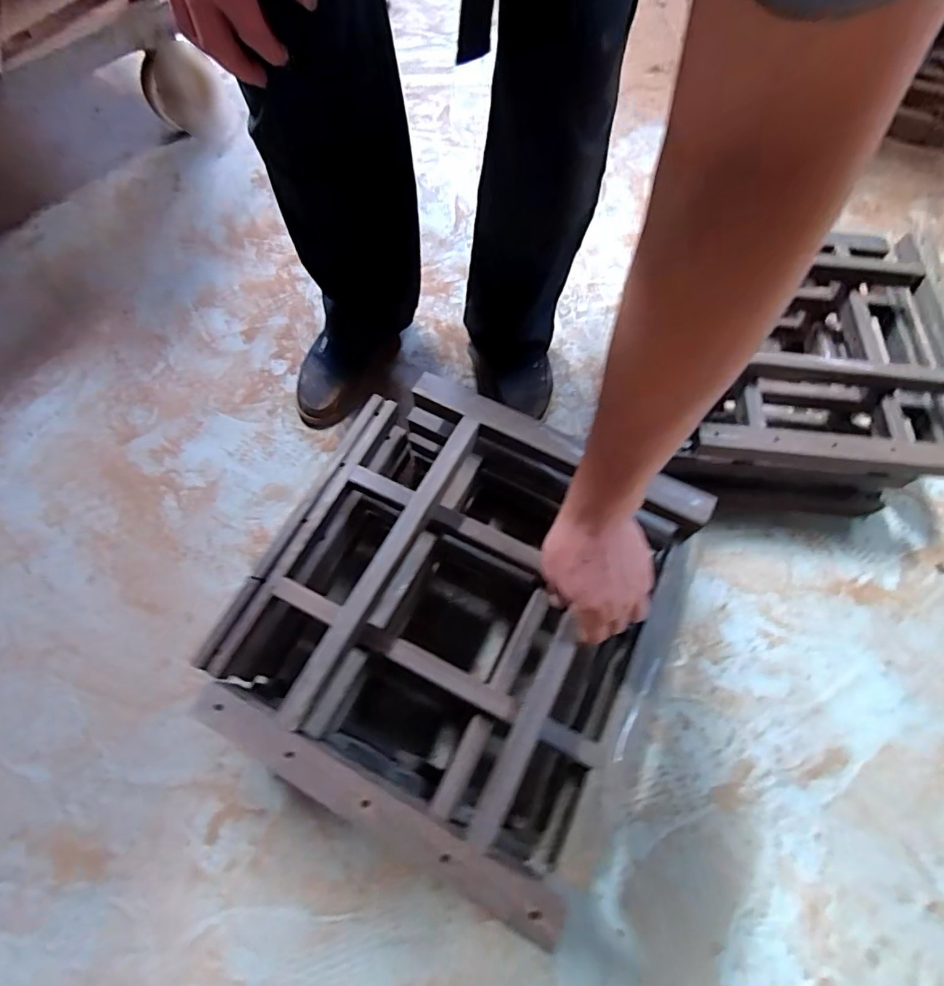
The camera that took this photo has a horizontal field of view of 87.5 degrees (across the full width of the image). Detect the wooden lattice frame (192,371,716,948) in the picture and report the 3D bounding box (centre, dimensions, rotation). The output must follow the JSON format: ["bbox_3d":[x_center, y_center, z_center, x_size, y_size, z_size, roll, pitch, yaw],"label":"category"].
[{"bbox_3d":[-0.021,0.128,0.540,0.364,0.226,0.378,25,69,8],"label":"wooden lattice frame"}]

